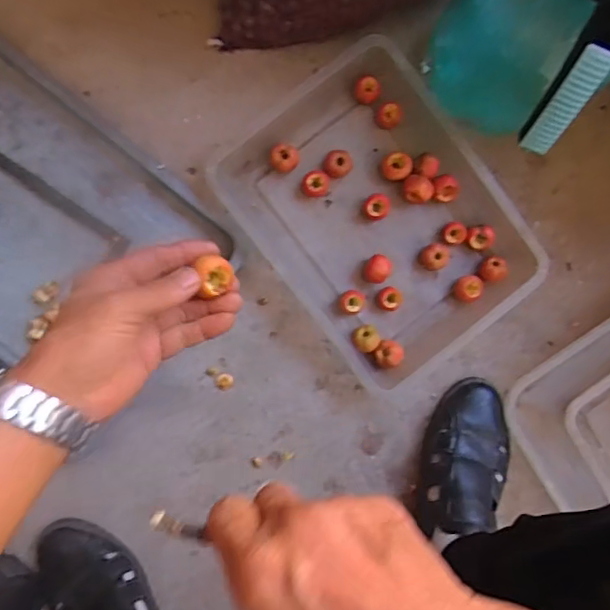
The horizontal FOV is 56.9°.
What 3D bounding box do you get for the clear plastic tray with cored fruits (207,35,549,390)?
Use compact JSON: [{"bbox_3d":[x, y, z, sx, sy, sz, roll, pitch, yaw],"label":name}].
[{"bbox_3d":[0.082,-0.094,0.617,0.245,0.048,0.323,-36,96,-3],"label":"clear plastic tray with cored fruits"}]

